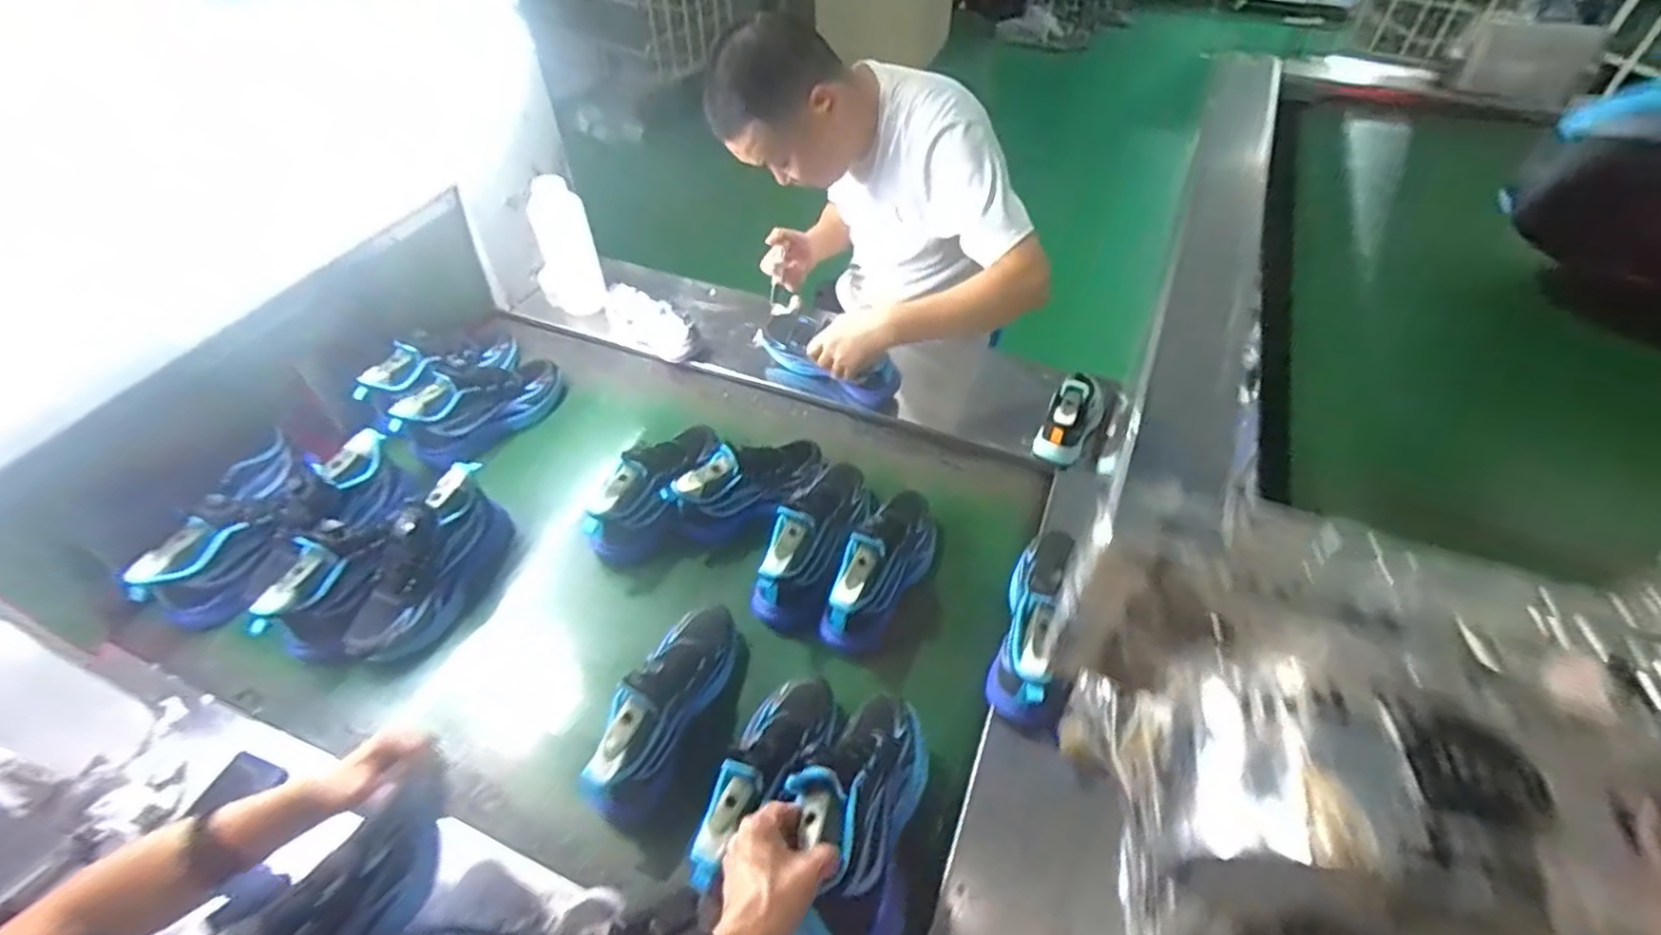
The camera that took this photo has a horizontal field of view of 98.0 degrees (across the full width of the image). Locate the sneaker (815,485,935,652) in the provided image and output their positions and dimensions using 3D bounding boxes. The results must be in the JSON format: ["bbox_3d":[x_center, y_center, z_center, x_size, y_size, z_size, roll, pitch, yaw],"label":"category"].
[{"bbox_3d":[0.079,0.127,0.994,0.090,0.142,0.255,22,53,19],"label":"sneaker"}]

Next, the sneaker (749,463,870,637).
[{"bbox_3d":[-0.008,0.095,1.029,0.110,0.124,0.287,19,52,17],"label":"sneaker"}]

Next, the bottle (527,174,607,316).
[{"bbox_3d":[-0.497,-0.407,1.336,0.116,0.259,0.093,-18,51,-15],"label":"bottle"}]

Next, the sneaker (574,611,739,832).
[{"bbox_3d":[-0.200,0.269,0.869,0.090,0.113,0.279,17,51,15],"label":"sneaker"}]

